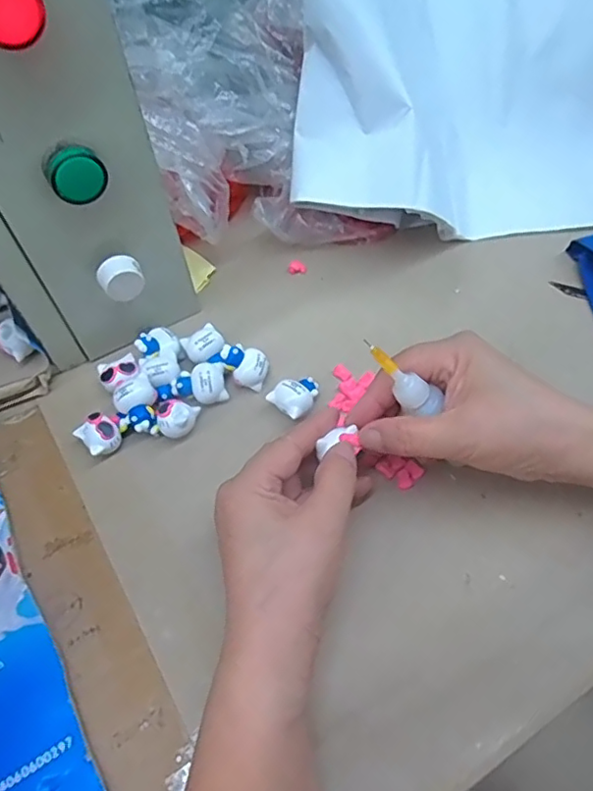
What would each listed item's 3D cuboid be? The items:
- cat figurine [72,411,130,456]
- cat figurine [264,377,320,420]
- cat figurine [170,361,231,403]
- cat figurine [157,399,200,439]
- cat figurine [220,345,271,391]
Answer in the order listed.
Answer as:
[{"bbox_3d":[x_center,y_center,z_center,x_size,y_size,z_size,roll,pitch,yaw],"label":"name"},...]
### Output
[{"bbox_3d":[-0.119,0.023,0.365,0.026,0.020,0.031,38,66,25],"label":"cat figurine"},{"bbox_3d":[0.002,0.000,0.370,0.024,0.022,0.033,37,66,24],"label":"cat figurine"},{"bbox_3d":[-0.062,-0.007,0.380,0.034,0.020,0.022,-10,56,-3],"label":"cat figurine"},{"bbox_3d":[-0.074,0.015,0.366,0.022,0.020,0.025,1,56,4],"label":"cat figurine"},{"bbox_3d":[-0.035,-0.020,0.385,0.034,0.014,0.025,29,74,-10],"label":"cat figurine"}]

